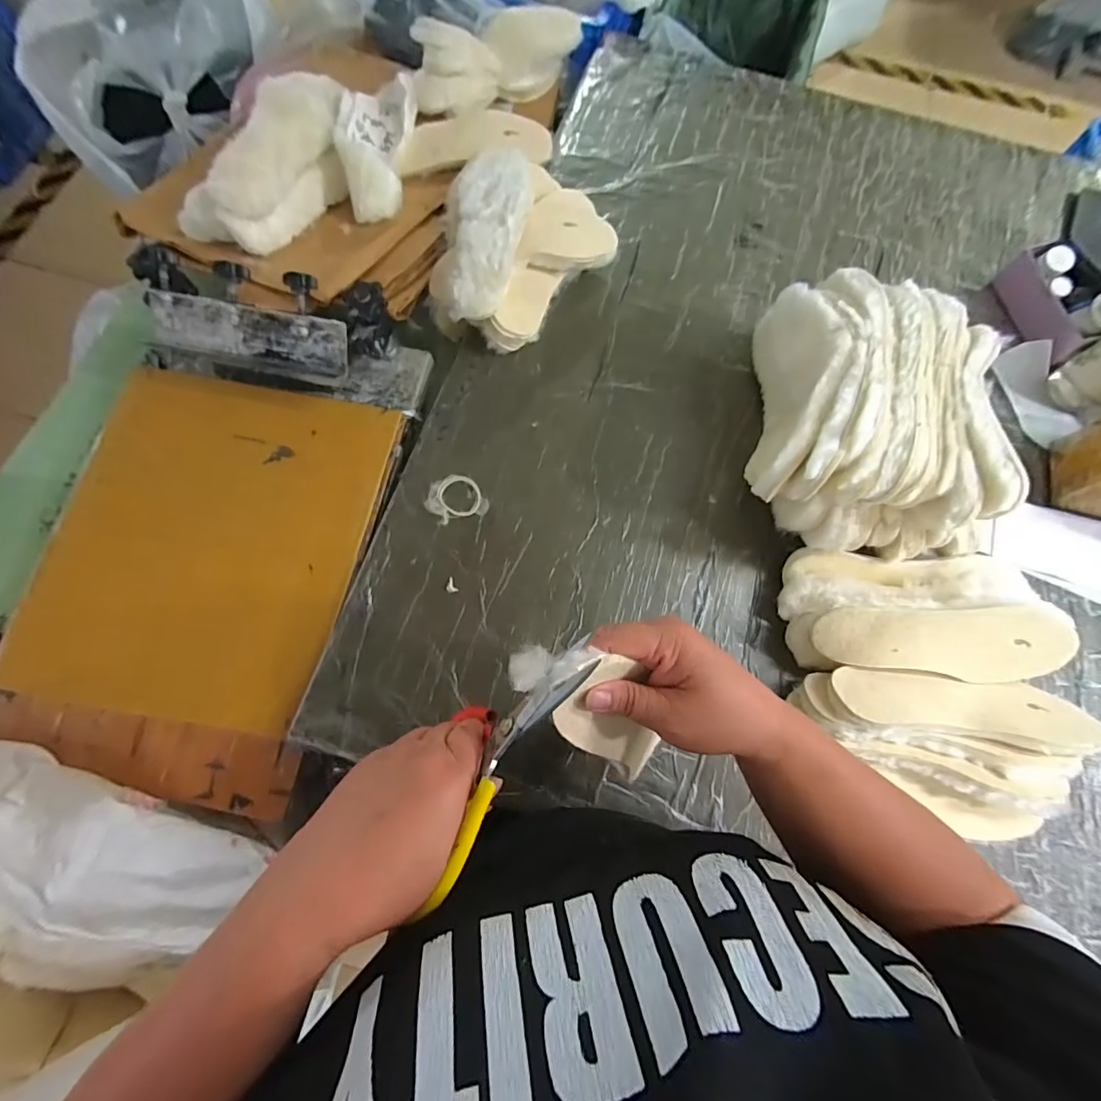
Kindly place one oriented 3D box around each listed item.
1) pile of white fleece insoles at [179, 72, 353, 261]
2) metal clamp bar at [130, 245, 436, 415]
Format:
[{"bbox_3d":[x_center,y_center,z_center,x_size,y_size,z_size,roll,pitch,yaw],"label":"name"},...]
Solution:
[{"bbox_3d":[-0.349,-0.506,0.626,0.117,0.084,0.278,24,75,5],"label":"pile of white fleece insoles"},{"bbox_3d":[-0.329,-0.269,0.593,0.340,0.143,0.103,10,74,1],"label":"metal clamp bar"}]

